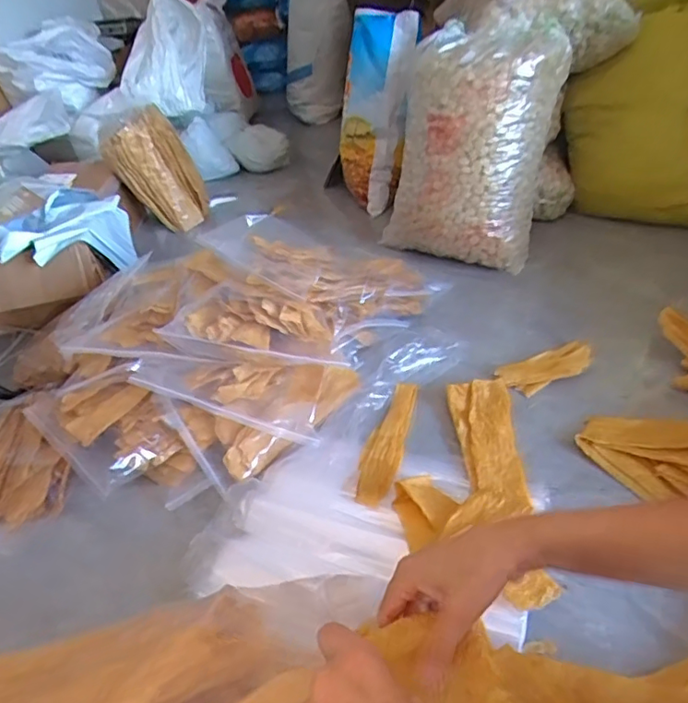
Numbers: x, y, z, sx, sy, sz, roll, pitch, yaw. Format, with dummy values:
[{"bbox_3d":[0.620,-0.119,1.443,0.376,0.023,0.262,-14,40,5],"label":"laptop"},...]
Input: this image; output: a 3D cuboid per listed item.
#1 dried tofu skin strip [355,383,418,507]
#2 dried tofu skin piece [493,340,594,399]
[{"bbox_3d":[0.080,0.161,1.056,0.065,0.033,0.320,5,38,17],"label":"dried tofu skin strip"},{"bbox_3d":[0.417,0.037,1.152,0.208,0.038,0.087,-15,37,-10],"label":"dried tofu skin piece"}]

